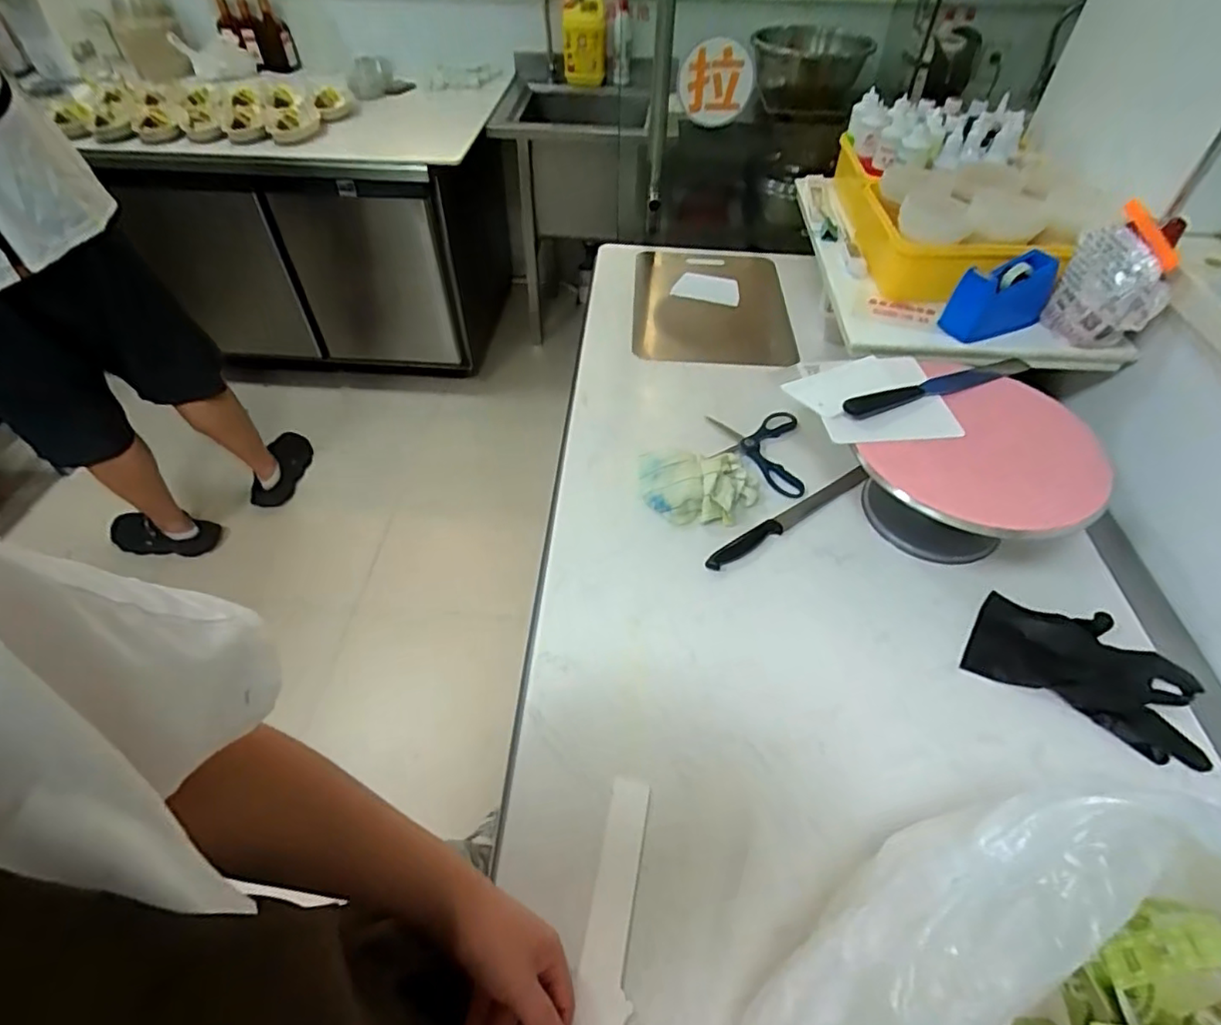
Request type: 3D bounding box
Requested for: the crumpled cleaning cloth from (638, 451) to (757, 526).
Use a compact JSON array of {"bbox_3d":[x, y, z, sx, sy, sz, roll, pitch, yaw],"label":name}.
[{"bbox_3d":[0.126,-0.036,0.857,0.166,0.047,0.116,0,49,-1],"label":"crumpled cleaning cloth"}]

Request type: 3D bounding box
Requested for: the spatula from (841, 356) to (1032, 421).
[{"bbox_3d":[0.441,-0.171,0.807,0.318,0.022,0.037,-17,51,-15],"label":"spatula"}]

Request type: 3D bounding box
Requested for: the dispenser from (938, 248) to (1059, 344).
[{"bbox_3d":[0.555,-0.303,0.858,0.141,0.095,0.055,-16,51,-15],"label":"dispenser"}]

